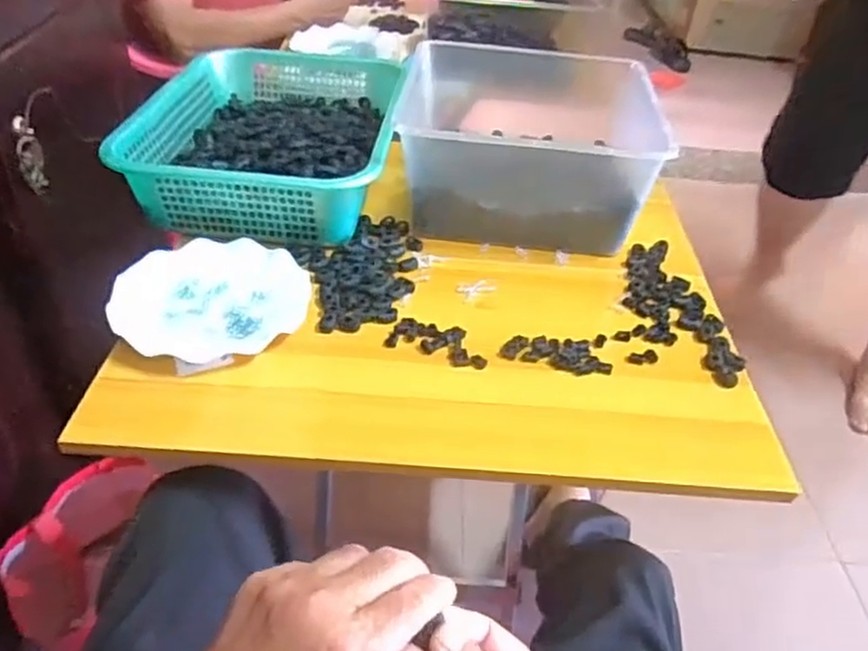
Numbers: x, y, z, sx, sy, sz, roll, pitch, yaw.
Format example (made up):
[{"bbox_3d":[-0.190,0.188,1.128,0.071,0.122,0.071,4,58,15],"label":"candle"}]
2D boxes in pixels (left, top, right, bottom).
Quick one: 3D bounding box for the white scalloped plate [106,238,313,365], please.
[{"bbox_3d":[-0.220,-0.032,0.691,0.180,0.019,0.180,3,38,-3],"label":"white scalloped plate"}]

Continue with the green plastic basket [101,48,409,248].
[{"bbox_3d":[-0.201,-0.235,0.880,0.285,0.091,0.354,6,38,1],"label":"green plastic basket"}]

